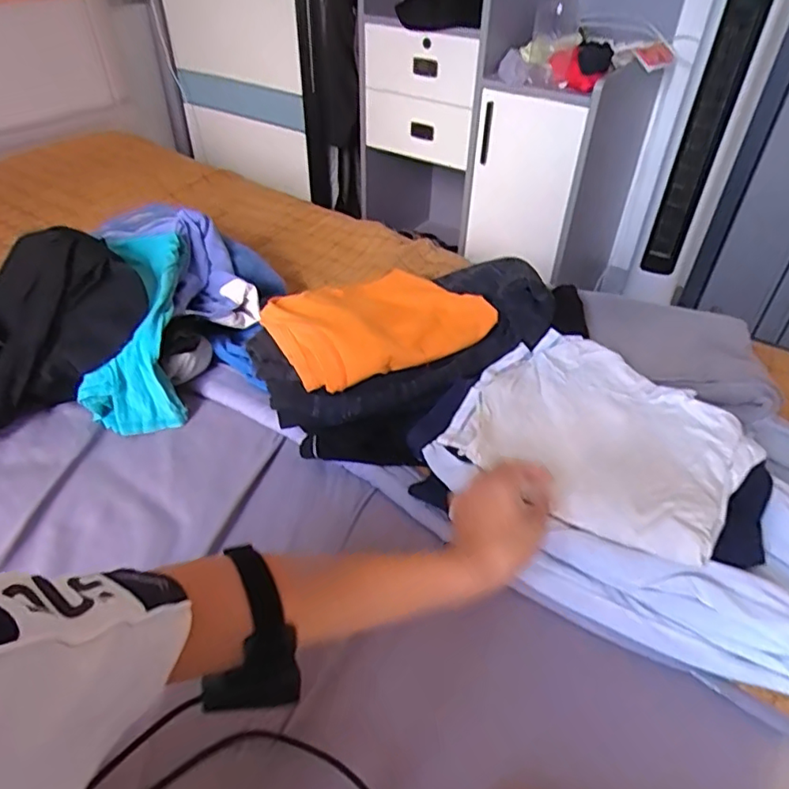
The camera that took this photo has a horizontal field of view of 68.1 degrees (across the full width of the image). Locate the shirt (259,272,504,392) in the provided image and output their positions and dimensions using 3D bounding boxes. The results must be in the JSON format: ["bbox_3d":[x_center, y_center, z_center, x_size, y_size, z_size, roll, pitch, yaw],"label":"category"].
[{"bbox_3d":[-0.028,-0.105,0.777,0.269,0.054,0.210,-20,45,-23],"label":"shirt"}]

